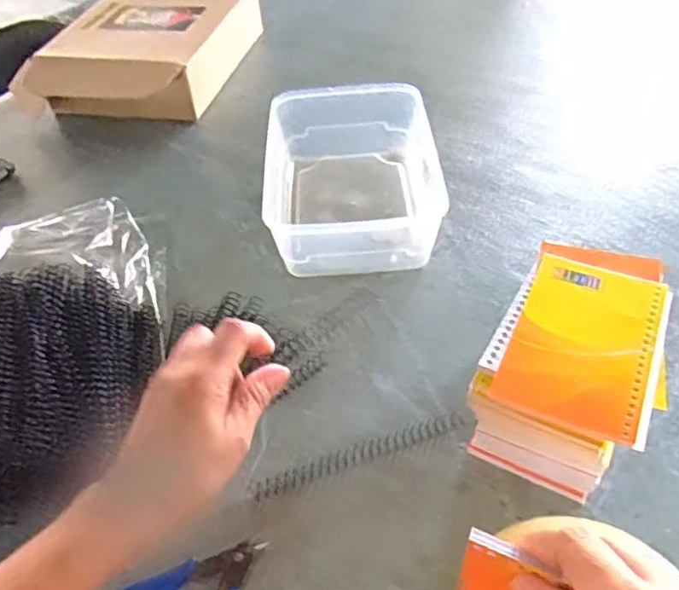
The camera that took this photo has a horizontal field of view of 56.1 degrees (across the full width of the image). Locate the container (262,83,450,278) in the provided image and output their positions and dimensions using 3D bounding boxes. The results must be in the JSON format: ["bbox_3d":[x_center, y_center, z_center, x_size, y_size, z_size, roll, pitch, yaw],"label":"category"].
[{"bbox_3d":[0.013,-0.118,0.627,0.158,0.069,0.223,-5,46,2],"label":"container"}]

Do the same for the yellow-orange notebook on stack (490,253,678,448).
[{"bbox_3d":[0.152,0.027,0.392,0.084,0.011,0.128,18,50,20],"label":"yellow-orange notebook on stack"}]

